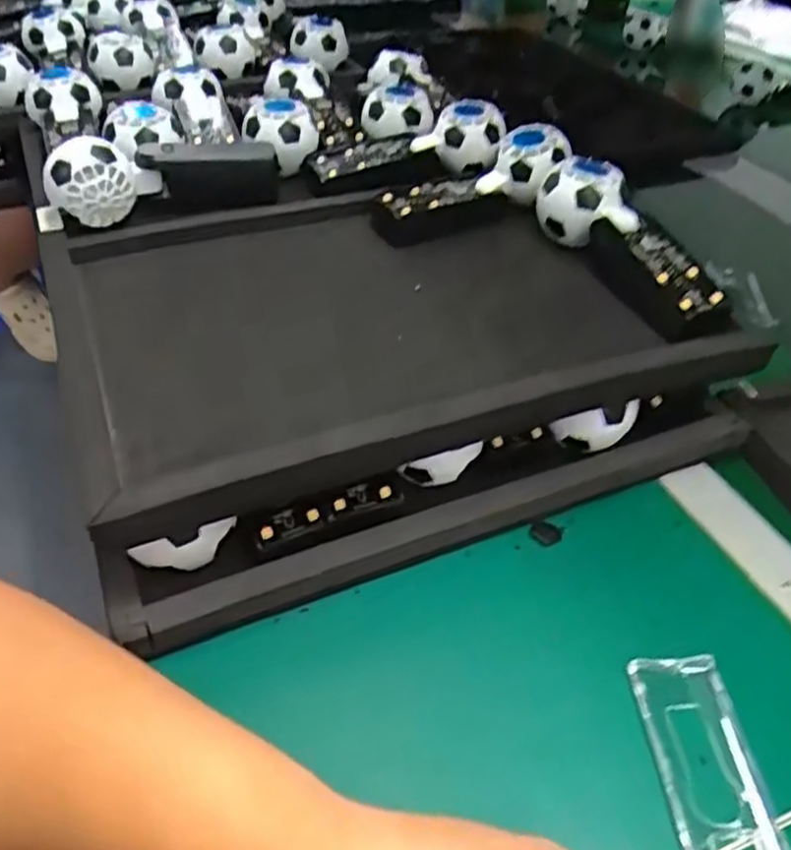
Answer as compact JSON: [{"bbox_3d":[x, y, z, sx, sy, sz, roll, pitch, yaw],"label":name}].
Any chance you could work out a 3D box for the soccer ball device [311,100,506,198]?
[{"bbox_3d":[0.010,-0.233,0.616,0.166,0.046,0.061,-10,43,-16],"label":"soccer ball device"}]

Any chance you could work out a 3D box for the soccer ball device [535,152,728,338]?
[{"bbox_3d":[0.162,-0.121,0.515,0.055,0.049,0.173,-20,60,-25],"label":"soccer ball device"}]

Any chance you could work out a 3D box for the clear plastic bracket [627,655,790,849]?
[{"bbox_3d":[0.149,0.163,0.349,0.045,0.021,0.107,-1,42,-6],"label":"clear plastic bracket"}]

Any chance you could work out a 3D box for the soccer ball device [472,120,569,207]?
[{"bbox_3d":[0.103,-0.209,0.588,0.058,0.046,0.058,27,46,23],"label":"soccer ball device"}]

